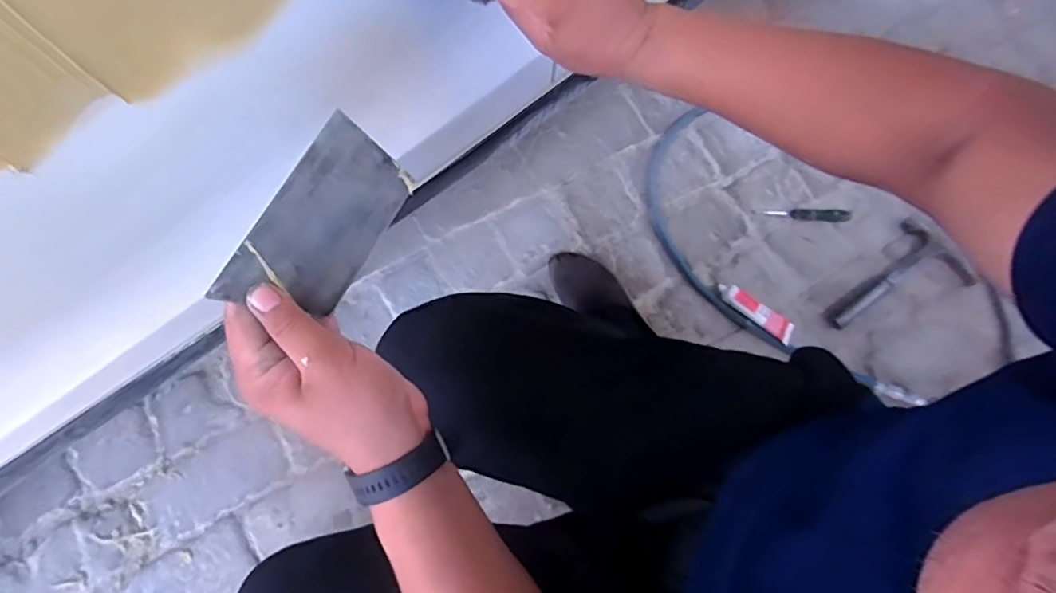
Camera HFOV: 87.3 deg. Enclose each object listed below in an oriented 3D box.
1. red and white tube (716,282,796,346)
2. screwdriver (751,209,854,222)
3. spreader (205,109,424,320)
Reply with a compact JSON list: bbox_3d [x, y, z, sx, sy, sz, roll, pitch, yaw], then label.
[{"bbox_3d":[0.389,0.023,0.945,0.139,0.020,0.038,37,77,10],"label":"red and white tube"},{"bbox_3d":[0.505,-0.154,1.021,0.168,0.027,0.022,7,74,1],"label":"screwdriver"},{"bbox_3d":[-0.131,-0.044,0.359,0.005,0.075,0.132,17,72,44],"label":"spreader"}]

